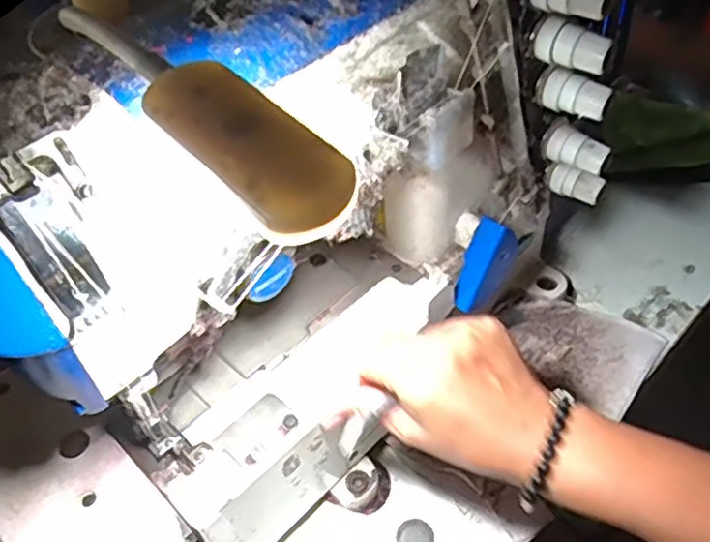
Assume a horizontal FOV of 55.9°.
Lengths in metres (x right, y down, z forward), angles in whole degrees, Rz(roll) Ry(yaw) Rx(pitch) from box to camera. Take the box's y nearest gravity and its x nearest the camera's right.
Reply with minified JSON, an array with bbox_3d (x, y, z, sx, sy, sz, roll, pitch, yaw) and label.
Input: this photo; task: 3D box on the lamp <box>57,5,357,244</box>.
[{"bbox_3d":[-0.049,-0.053,0.215,0.032,0.029,0.119,-36,53,-24],"label":"lamp"}]

